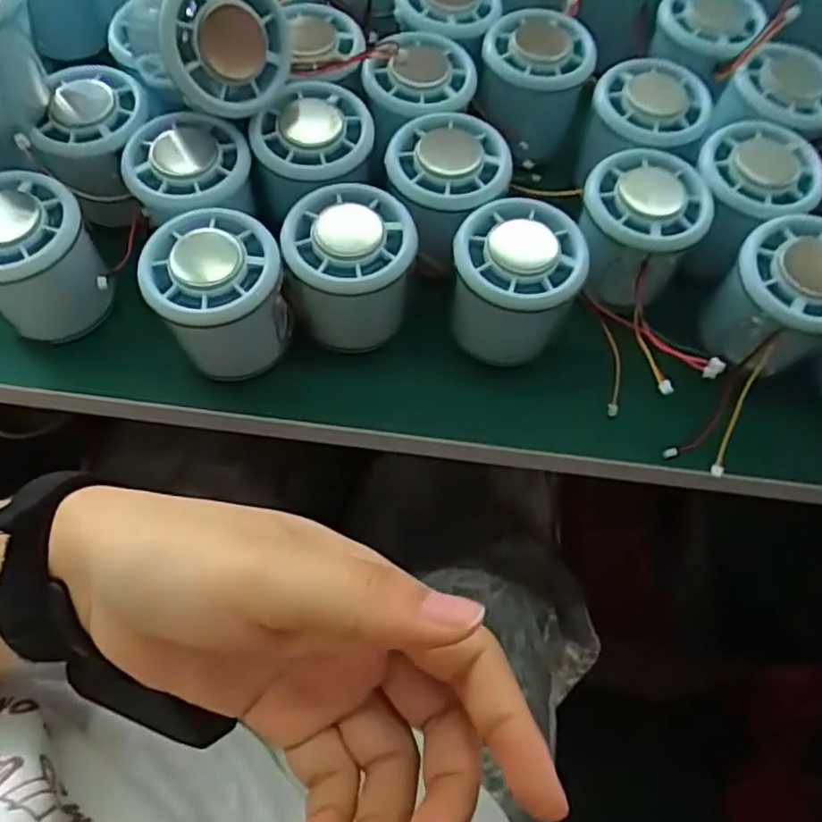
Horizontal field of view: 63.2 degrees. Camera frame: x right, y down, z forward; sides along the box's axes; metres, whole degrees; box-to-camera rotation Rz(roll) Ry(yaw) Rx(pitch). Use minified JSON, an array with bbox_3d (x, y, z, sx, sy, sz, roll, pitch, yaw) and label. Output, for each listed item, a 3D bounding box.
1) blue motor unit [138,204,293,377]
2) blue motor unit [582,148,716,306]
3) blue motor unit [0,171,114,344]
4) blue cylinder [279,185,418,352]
[{"bbox_3d":[-0.083,-0.048,0.294,0.054,0.058,0.054,1,64,-2],"label":"blue motor unit"},{"bbox_3d":[0.105,-0.084,0.319,0.054,0.051,0.056,1,64,-2],"label":"blue motor unit"},{"bbox_3d":[-0.167,-0.064,0.299,0.054,0.061,0.056,1,64,-2],"label":"blue motor unit"},{"bbox_3d":[-0.028,-0.065,0.305,0.057,0.054,0.055,-7,64,-6],"label":"blue cylinder"}]

